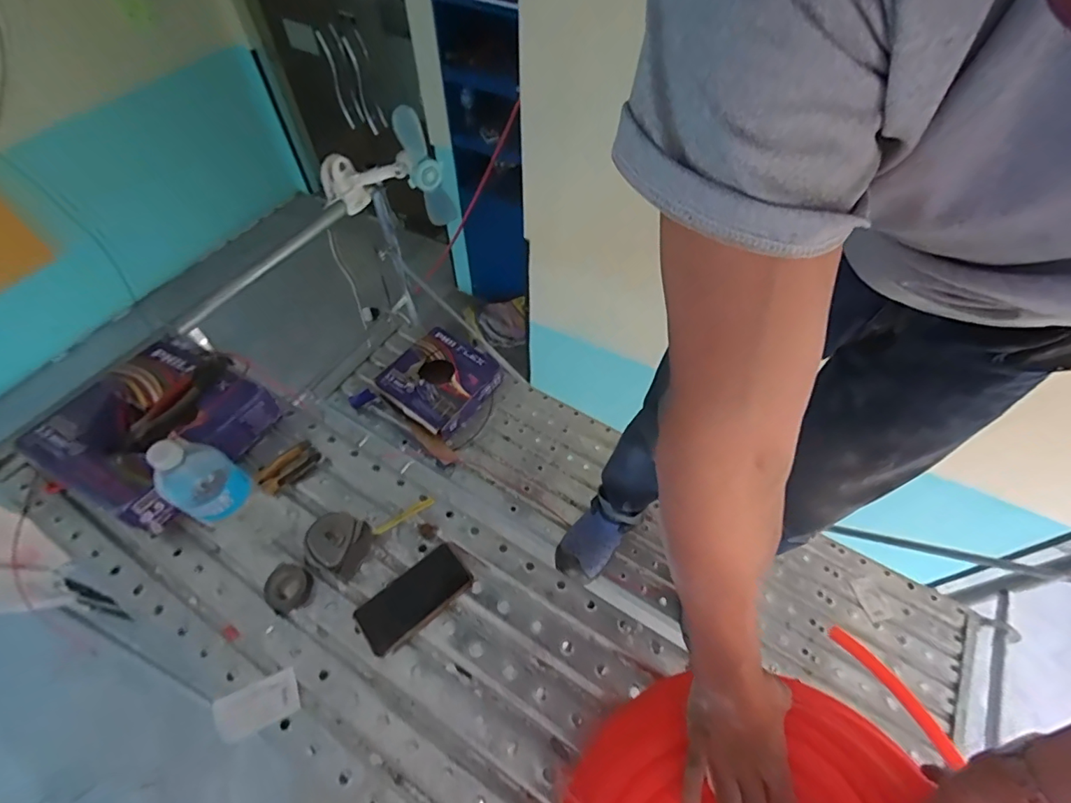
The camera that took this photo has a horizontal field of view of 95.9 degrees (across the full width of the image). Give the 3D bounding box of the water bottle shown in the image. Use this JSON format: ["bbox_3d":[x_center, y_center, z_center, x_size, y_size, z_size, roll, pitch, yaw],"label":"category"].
[{"bbox_3d":[-0.427,0.091,0.603,0.076,0.125,0.078,0,56,0],"label":"water bottle"}]

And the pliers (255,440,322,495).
[{"bbox_3d":[-0.413,0.107,0.806,0.049,0.014,0.097,36,63,22],"label":"pliers"}]

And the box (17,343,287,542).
[{"bbox_3d":[-0.633,0.033,0.807,0.287,0.080,0.284,24,59,15],"label":"box"}]

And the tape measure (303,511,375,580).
[{"bbox_3d":[-0.300,0.211,0.724,0.081,0.052,0.082,19,58,12],"label":"tape measure"}]

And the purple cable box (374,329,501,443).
[{"bbox_3d":[-0.271,-0.059,1.397,0.275,0.090,0.273,32,62,20],"label":"purple cable box"}]

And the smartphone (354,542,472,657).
[{"bbox_3d":[-0.174,0.280,0.694,0.157,0.011,0.078,-36,63,-22],"label":"smartphone"}]

